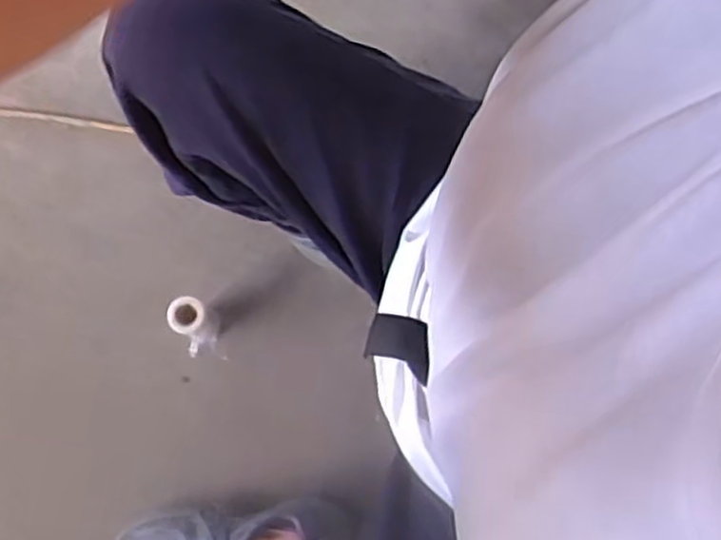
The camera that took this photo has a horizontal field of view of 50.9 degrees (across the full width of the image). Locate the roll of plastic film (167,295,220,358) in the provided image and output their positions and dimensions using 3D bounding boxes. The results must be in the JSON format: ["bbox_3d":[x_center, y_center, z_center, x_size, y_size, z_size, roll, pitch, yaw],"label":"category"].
[{"bbox_3d":[-0.190,0.061,0.860,0.047,0.098,0.045,0,78,0],"label":"roll of plastic film"}]

